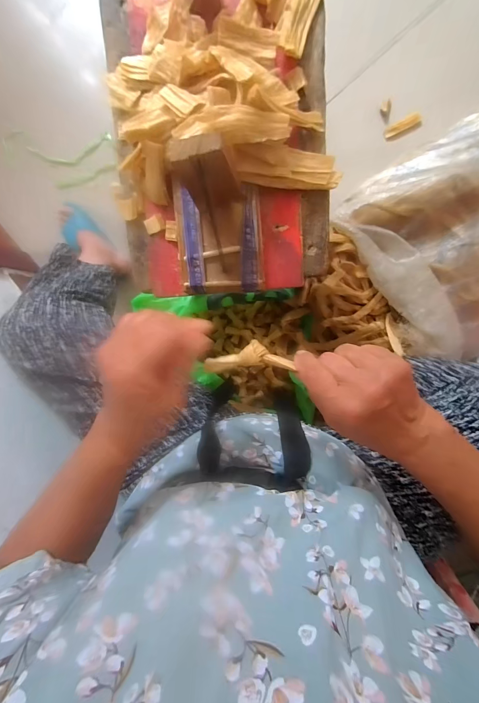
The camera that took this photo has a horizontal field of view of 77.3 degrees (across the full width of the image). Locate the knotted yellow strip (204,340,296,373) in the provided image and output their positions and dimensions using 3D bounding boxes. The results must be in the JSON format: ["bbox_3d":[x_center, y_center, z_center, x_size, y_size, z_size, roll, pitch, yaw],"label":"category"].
[{"bbox_3d":[0.007,0.005,0.281,0.081,0.010,0.027,-5,97,7],"label":"knotted yellow strip"}]

